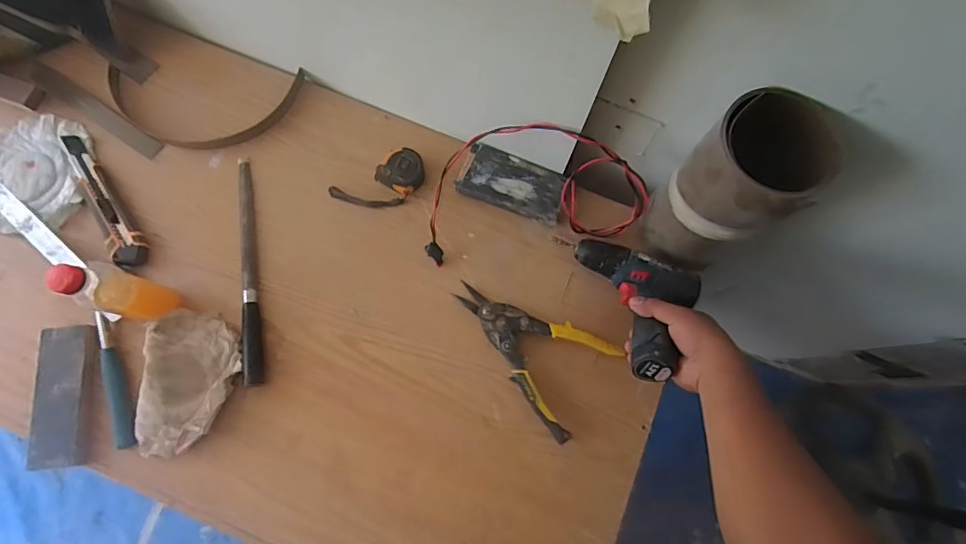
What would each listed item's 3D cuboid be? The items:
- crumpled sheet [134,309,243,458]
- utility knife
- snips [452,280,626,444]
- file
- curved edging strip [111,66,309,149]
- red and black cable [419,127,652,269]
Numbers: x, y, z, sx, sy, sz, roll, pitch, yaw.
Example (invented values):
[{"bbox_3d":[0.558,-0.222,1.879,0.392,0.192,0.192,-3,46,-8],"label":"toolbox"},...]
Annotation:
[{"bbox_3d":[-0.373,0.138,0.628,0.110,0.026,0.172,1,77,-2],"label":"crumpled sheet"},{"bbox_3d":[-0.532,-0.103,0.689,0.038,0.013,0.227,-33,80,-9],"label":"utility knife"},{"bbox_3d":[0.058,0.092,0.651,0.218,0.035,0.138,39,79,7],"label":"snips"},{"bbox_3d":[-0.320,-0.009,0.674,0.026,0.015,0.321,-7,77,-3],"label":"file"},{"bbox_3d":[-0.406,-0.239,0.726,0.278,0.020,0.119,-1,77,-2],"label":"curved edging strip"},{"bbox_3d":[0.065,-0.122,0.652,0.309,0.129,0.158,-10,78,-4],"label":"red and black cable"}]

